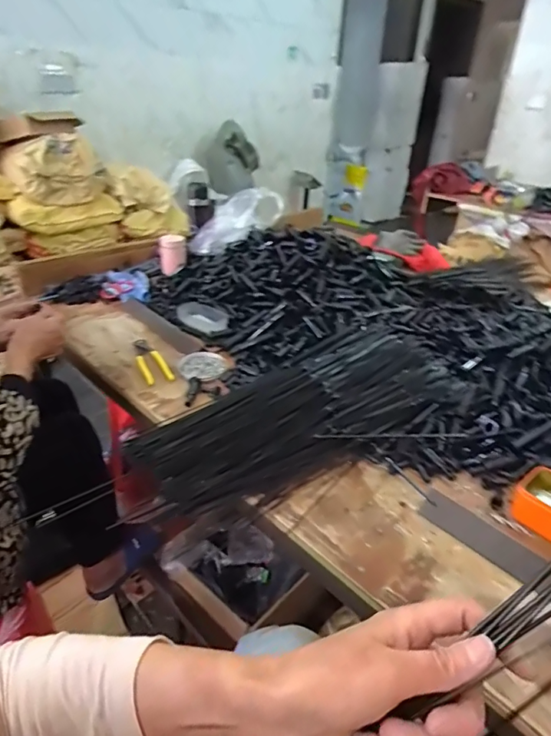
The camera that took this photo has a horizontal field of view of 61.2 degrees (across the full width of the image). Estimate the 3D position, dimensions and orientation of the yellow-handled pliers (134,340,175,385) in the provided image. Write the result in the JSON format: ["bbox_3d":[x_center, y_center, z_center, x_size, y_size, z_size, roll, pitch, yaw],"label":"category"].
[{"bbox_3d":[-0.248,-0.014,0.927,0.054,0.022,0.155,-13,34,-25],"label":"yellow-handled pliers"}]

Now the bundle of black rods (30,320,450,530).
[{"bbox_3d":[0.039,0.071,0.741,0.586,0.049,0.234,-26,49,-25],"label":"bundle of black rods"}]

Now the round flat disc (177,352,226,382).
[{"bbox_3d":[-0.144,-0.004,0.919,0.091,0.019,0.090,2,30,-1],"label":"round flat disc"}]

